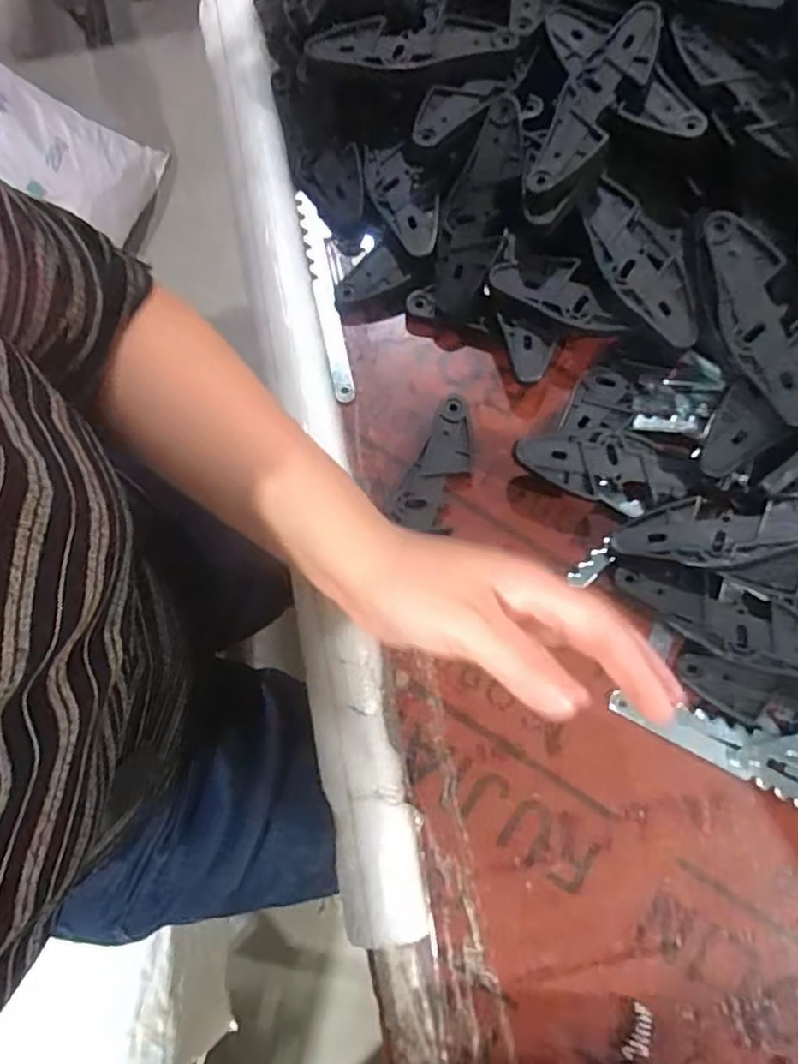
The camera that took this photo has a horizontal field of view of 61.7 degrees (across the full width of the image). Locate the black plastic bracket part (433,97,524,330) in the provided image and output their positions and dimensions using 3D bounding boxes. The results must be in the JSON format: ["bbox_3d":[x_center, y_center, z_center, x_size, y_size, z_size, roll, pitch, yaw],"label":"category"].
[{"bbox_3d":[0.047,-0.193,0.405,0.036,0.010,0.128,16,99,4],"label":"black plastic bracket part"}]

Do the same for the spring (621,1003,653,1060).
[{"bbox_3d":[0.122,0.256,0.340,0.011,0.007,0.026,22,78,5],"label":"spring"}]

